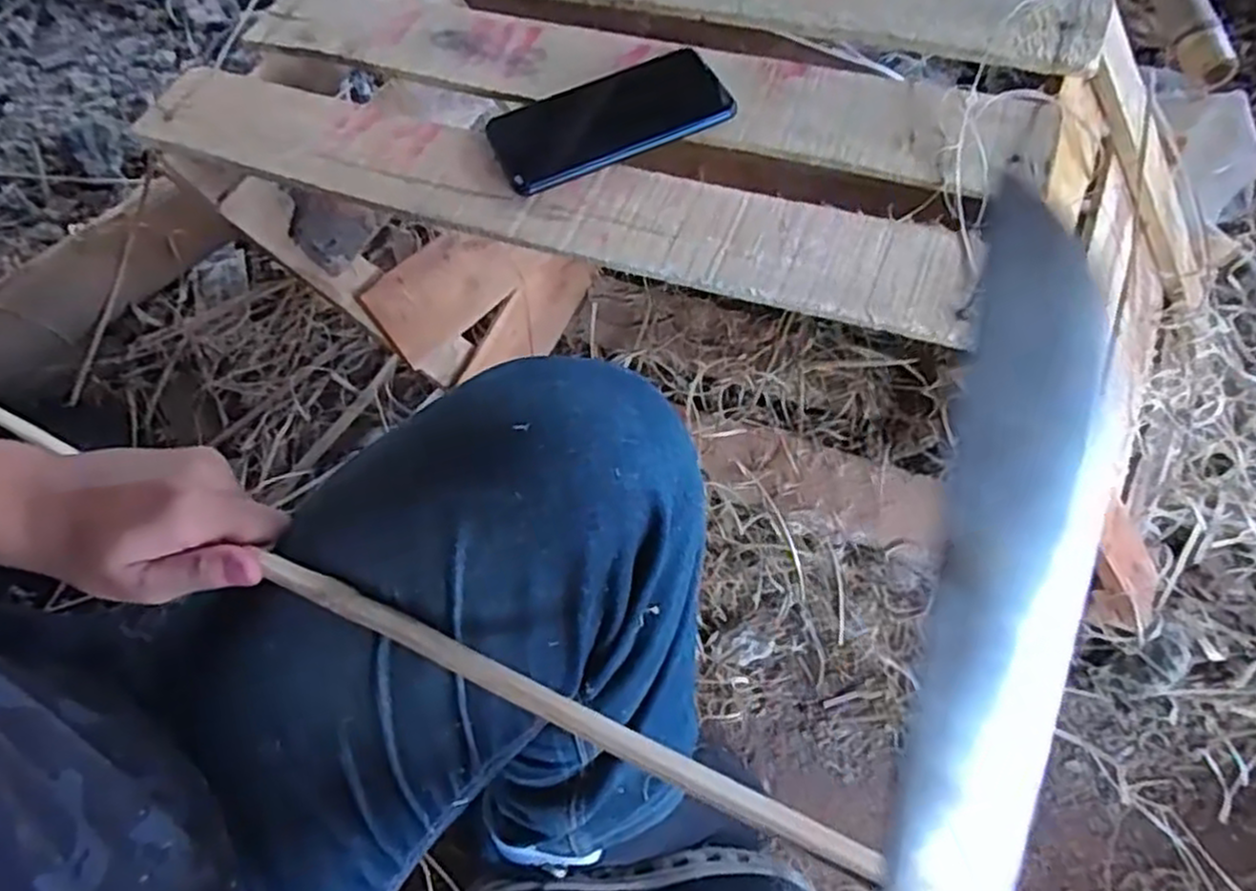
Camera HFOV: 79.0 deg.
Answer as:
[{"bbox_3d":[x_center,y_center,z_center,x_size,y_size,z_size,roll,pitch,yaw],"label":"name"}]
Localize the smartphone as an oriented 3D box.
[{"bbox_3d":[-0.013,-0.219,0.508,0.155,0.010,0.080,-22,66,-7],"label":"smartphone"}]

